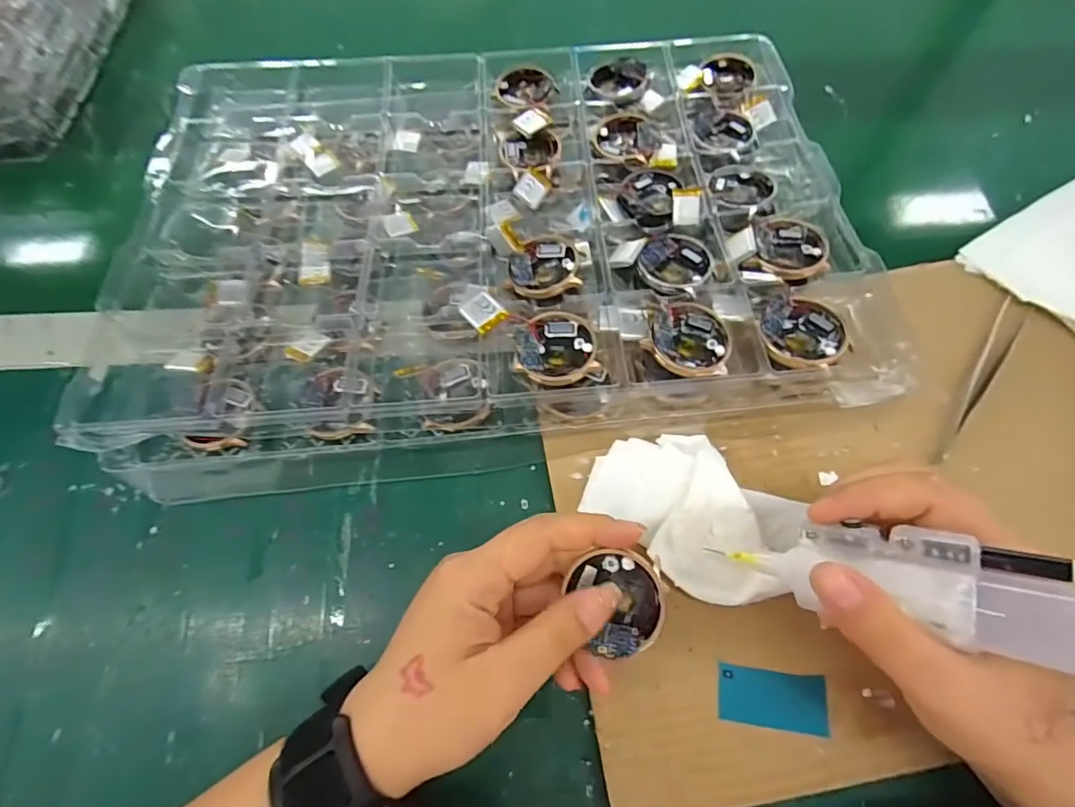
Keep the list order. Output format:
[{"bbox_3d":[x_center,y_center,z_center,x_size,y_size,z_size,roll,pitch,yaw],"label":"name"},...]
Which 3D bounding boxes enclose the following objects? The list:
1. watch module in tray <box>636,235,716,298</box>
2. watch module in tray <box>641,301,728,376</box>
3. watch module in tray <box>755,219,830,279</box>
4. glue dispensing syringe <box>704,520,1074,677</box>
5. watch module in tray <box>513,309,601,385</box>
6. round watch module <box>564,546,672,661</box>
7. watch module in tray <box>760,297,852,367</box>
[{"bbox_3d":[0.084,-0.084,0.294,0.041,0.010,0.043,39,74,16],"label":"watch module in tray"},{"bbox_3d":[0.082,-0.036,0.264,0.043,0.012,0.043,13,68,7],"label":"watch module in tray"},{"bbox_3d":[0.152,-0.094,0.294,0.041,0.010,0.045,12,68,6],"label":"watch module in tray"},{"bbox_3d":[0.142,0.064,0.168,0.143,0.022,0.038,4,60,47],"label":"glue dispensing syringe"},{"bbox_3d":[0.011,-0.031,0.269,0.042,0.010,0.044,4,63,-2],"label":"watch module in tray"},{"bbox_3d":[0.033,0.085,0.208,0.040,0.014,0.041,-1,66,3],"label":"round watch module"},{"bbox_3d":[0.142,-0.038,0.263,0.042,0.011,0.042,-14,68,-4],"label":"watch module in tray"}]

